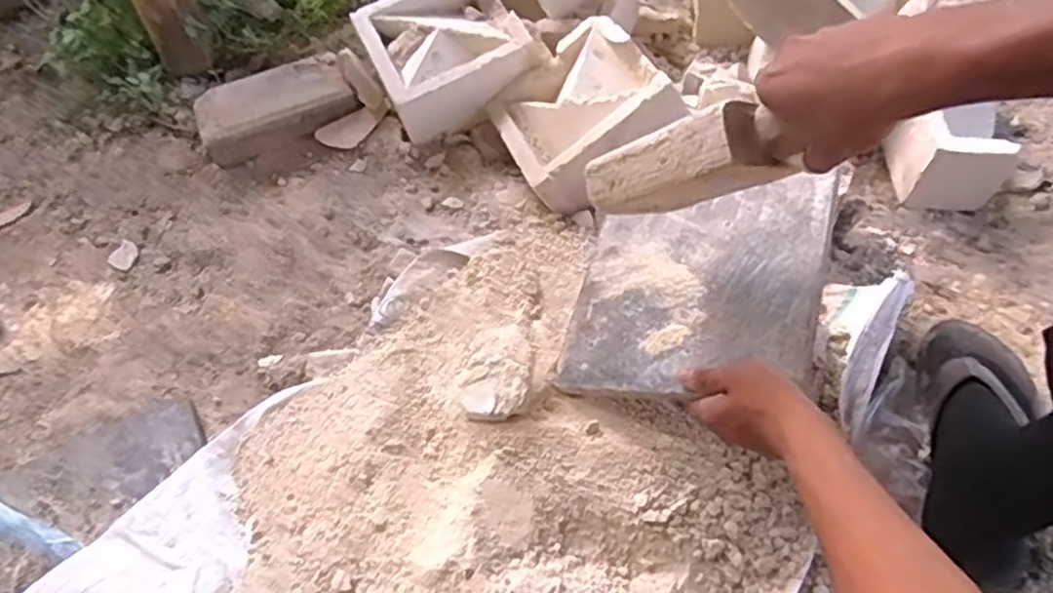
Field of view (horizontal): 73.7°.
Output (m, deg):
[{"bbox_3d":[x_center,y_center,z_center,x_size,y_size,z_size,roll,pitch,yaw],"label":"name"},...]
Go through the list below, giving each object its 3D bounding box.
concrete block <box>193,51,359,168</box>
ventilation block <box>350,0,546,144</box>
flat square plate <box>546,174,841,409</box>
[{"bbox_3d":[-0.353,-0.264,0.994,0.210,0.063,0.111,-21,59,-10],"label":"concrete block"},{"bbox_3d":[-0.113,-0.343,0.983,0.201,0.092,0.215,-23,59,-11],"label":"ventilation block"},{"bbox_3d":[0.155,-0.010,0.669,0.245,0.006,0.221,-5,55,37],"label":"flat square plate"}]

